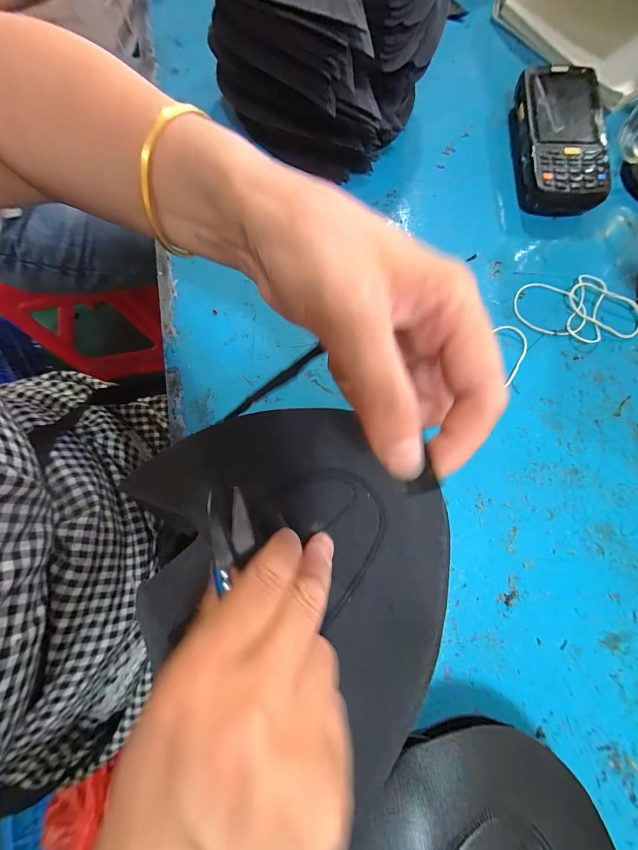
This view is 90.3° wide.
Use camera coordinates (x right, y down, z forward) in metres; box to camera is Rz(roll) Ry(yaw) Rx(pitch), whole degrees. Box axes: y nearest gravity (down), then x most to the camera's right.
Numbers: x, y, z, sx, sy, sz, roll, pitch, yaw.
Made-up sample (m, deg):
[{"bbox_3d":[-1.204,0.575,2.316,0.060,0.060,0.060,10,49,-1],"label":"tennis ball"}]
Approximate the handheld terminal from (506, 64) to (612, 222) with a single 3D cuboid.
[{"bbox_3d":[0.226,-0.269,0.303,0.074,0.029,0.145,9,77,2],"label":"handheld terminal"}]

